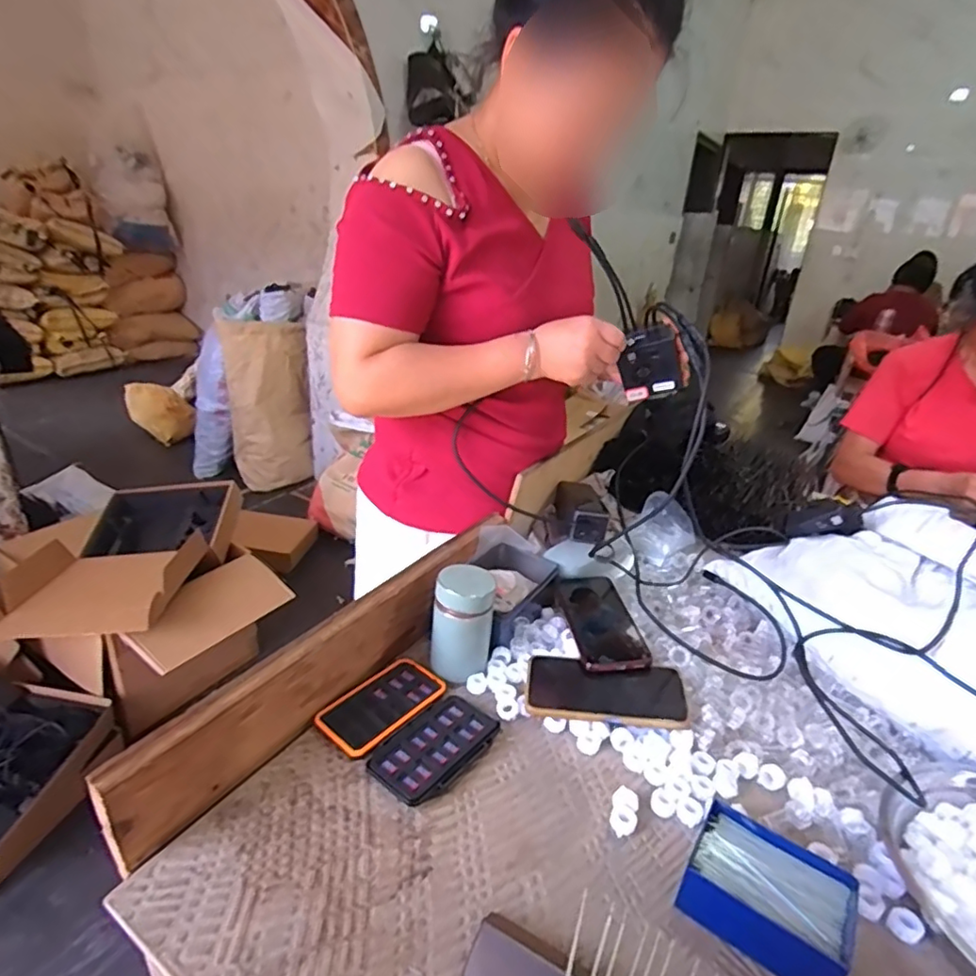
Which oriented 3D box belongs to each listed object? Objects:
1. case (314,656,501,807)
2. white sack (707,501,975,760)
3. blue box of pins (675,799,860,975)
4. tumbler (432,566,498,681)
[{"bbox_3d":[-0.077,0.233,0.583,0.151,0.011,0.128,23,30,32],"label":"case"},{"bbox_3d":[0.500,0.143,0.649,0.252,0.174,0.420,-17,32,-38],"label":"white sack"},{"bbox_3d":[0.211,0.309,0.441,0.108,0.036,0.089,21,29,29],"label":"blue box of pins"},{"bbox_3d":[-0.029,0.147,0.646,0.066,0.106,0.061,5,25,-3],"label":"tumbler"}]

